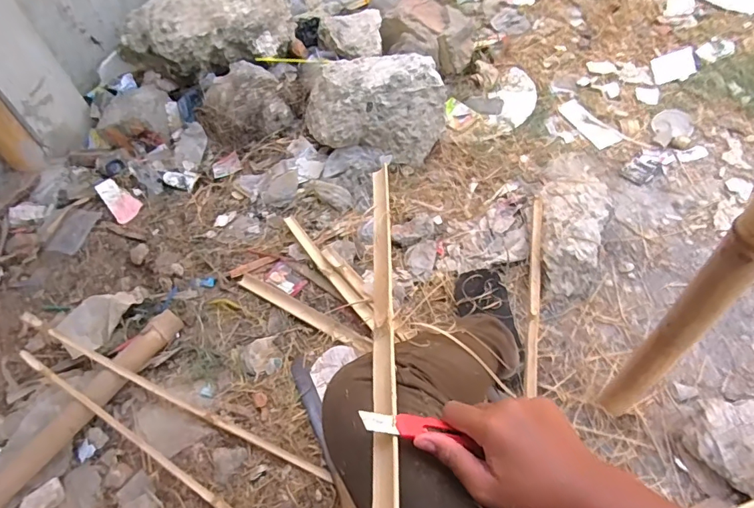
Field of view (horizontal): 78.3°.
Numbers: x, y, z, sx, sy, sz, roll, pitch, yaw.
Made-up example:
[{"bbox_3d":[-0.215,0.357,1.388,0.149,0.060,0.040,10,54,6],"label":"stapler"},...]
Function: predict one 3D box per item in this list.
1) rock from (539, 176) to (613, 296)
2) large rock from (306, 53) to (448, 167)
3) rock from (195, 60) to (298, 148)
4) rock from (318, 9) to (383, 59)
[{"bbox_3d":[0.404,-0.053,0.963,0.135,0.105,0.284,12,54,16],"label":"rock"},{"bbox_3d":[-0.015,-0.377,1.167,0.326,0.219,0.257,-12,52,-3],"label":"large rock"},{"bbox_3d":[-0.358,-0.388,1.236,0.227,0.124,0.210,-24,53,-10],"label":"rock"},{"bbox_3d":[-0.076,-0.617,1.314,0.183,0.081,0.143,-9,52,2],"label":"rock"}]

